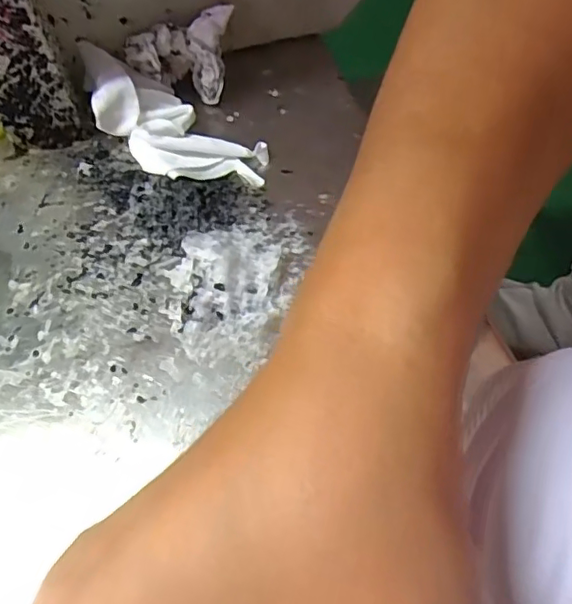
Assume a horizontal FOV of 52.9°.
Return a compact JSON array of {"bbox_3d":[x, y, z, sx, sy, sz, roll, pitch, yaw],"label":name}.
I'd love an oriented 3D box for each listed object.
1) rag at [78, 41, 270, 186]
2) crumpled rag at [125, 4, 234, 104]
[{"bbox_3d":[-0.068,-0.096,0.308,0.122,0.024,0.046,36,69,5],"label":"rag"},{"bbox_3d":[-0.059,-0.139,0.327,0.054,0.042,0.033,5,59,5],"label":"crumpled rag"}]

